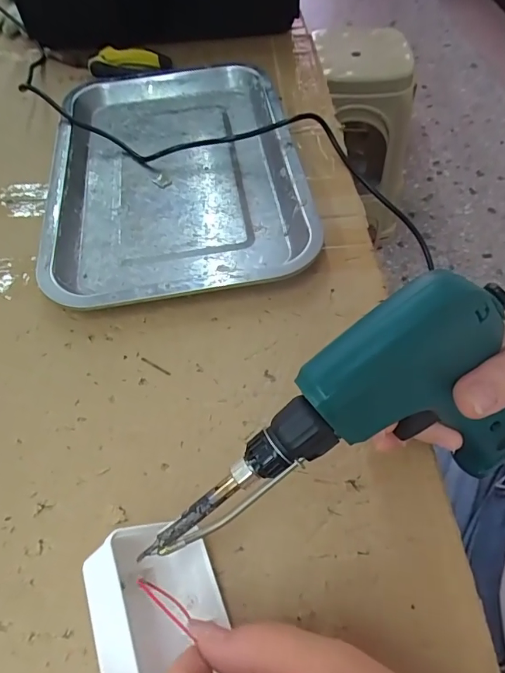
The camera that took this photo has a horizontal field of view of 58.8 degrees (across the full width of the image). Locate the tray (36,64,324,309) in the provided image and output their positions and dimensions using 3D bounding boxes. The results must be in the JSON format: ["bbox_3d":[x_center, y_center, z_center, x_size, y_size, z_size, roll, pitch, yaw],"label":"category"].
[{"bbox_3d":[-0.068,-0.147,0.394,0.205,0.021,0.295,-10,56,-3],"label":"tray"}]

